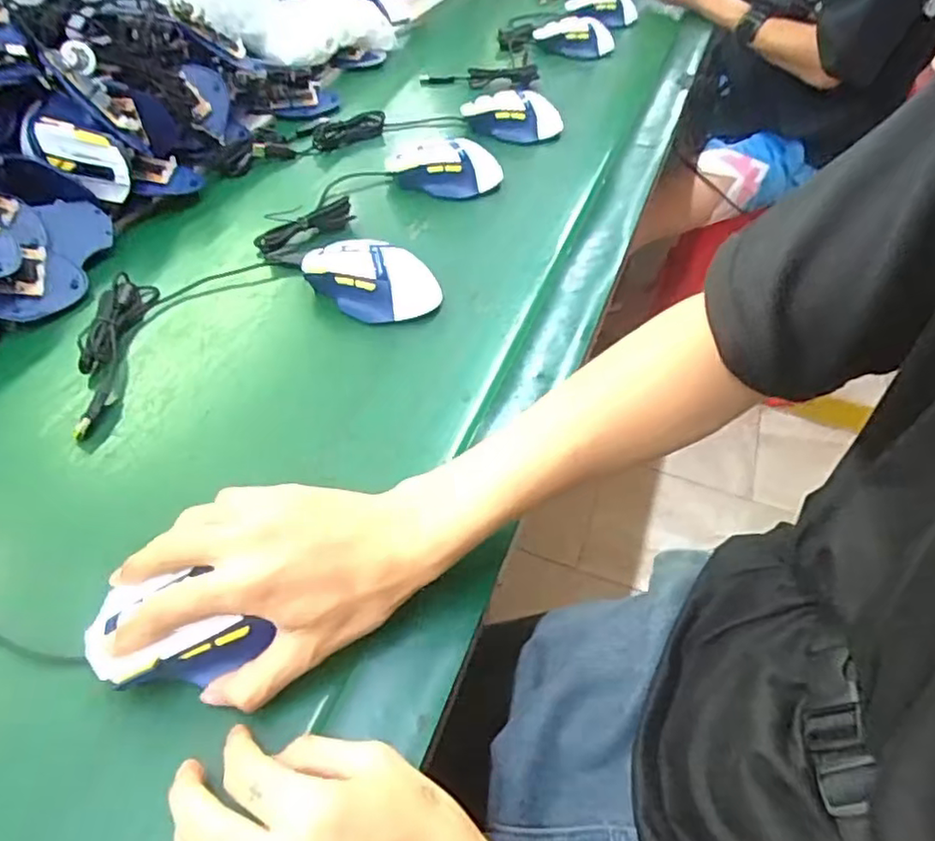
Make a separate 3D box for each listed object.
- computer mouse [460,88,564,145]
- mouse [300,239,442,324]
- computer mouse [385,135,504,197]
[{"bbox_3d":[0.054,-0.367,0.774,0.121,0.039,0.060,1,49,-1],"label":"computer mouse"},{"bbox_3d":[-0.086,-0.123,0.545,0.120,0.040,0.063,20,51,15],"label":"mouse"},{"bbox_3d":[-0.023,-0.268,0.679,0.122,0.043,0.059,3,49,1],"label":"computer mouse"}]

